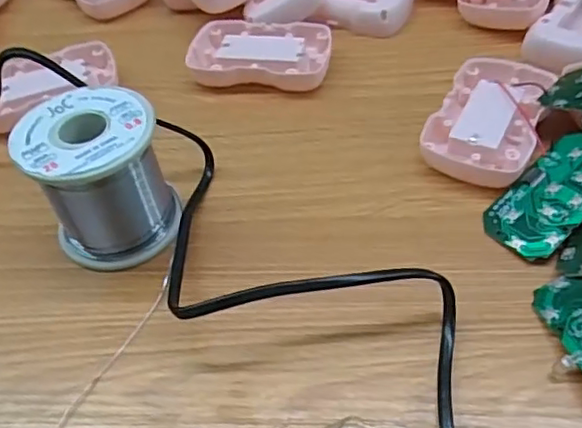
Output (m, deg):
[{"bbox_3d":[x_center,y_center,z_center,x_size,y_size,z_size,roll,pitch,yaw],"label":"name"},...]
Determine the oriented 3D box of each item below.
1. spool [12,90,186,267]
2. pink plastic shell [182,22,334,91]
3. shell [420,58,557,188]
[{"bbox_3d":[-0.090,-0.018,0.290,0.060,0.063,0.060,-3,49,4],"label":"spool"},{"bbox_3d":[-0.020,-0.099,0.387,0.089,0.017,0.056,3,50,9],"label":"pink plastic shell"},{"bbox_3d":[0.109,-0.051,0.329,0.054,0.016,0.088,21,55,22],"label":"shell"}]

